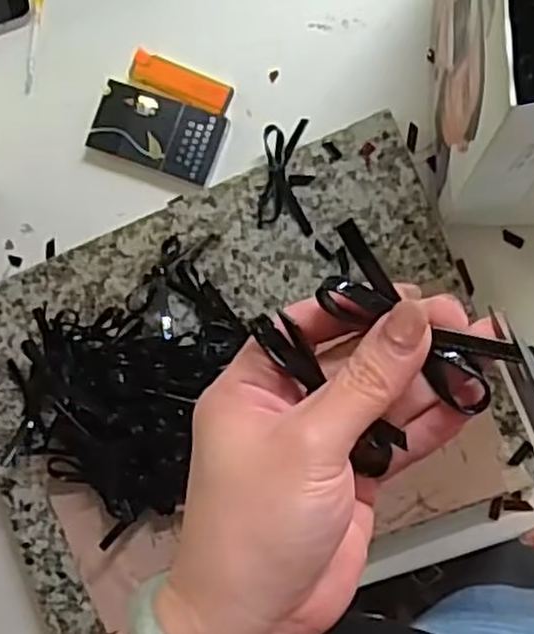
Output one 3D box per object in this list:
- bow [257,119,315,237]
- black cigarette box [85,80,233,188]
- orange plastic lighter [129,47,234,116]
[{"bbox_3d":[0.014,-0.101,0.556,0.039,0.007,0.080,2,90,10],"label":"bow"},{"bbox_3d":[-0.083,-0.140,0.588,0.100,0.017,0.054,20,92,8],"label":"black cigarette box"},{"bbox_3d":[-0.066,-0.177,0.591,0.080,0.018,0.027,26,92,8],"label":"orange plastic lighter"}]

